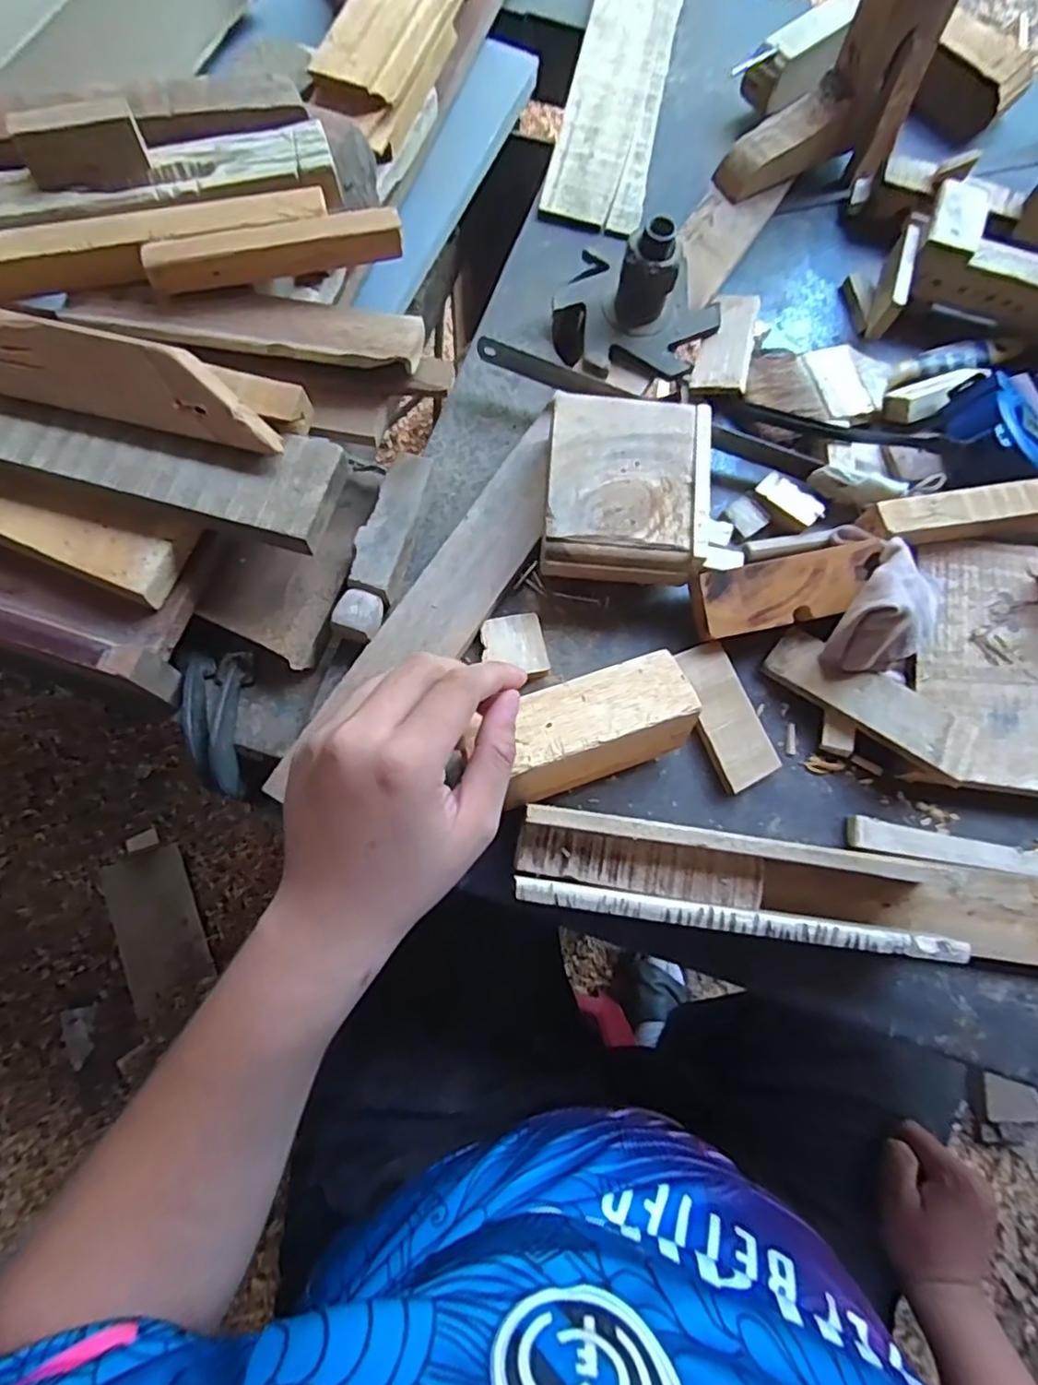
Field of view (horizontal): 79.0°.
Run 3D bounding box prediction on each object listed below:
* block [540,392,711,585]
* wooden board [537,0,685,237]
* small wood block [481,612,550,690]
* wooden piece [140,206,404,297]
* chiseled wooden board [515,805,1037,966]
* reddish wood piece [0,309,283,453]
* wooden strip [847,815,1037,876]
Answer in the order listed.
[{"bbox_3d":[0.062,-0.116,0.372,0.092,0.038,0.107,6,77,-5],"label":"block"},{"bbox_3d":[0.081,-0.493,0.506,0.073,0.009,0.310,13,77,-3],"label":"wooden board"},{"bbox_3d":[-0.003,-0.026,0.372,0.036,0.009,0.039,-9,79,-8],"label":"small wood block"},{"bbox_3d":[-0.123,-0.224,0.320,0.124,0.018,0.017,-11,79,-8],"label":"wooden piece"},{"bbox_3d":[0.157,0.103,0.327,0.327,0.052,0.052,7,75,1],"label":"chiseled wooden board"},{"bbox_3d":[-0.216,-0.157,0.309,0.195,0.041,0.018,12,34,2],"label":"reddish wood piece"},{"bbox_3d":[0.246,0.090,0.358,0.117,0.008,0.017,12,77,-4],"label":"wooden strip"}]

